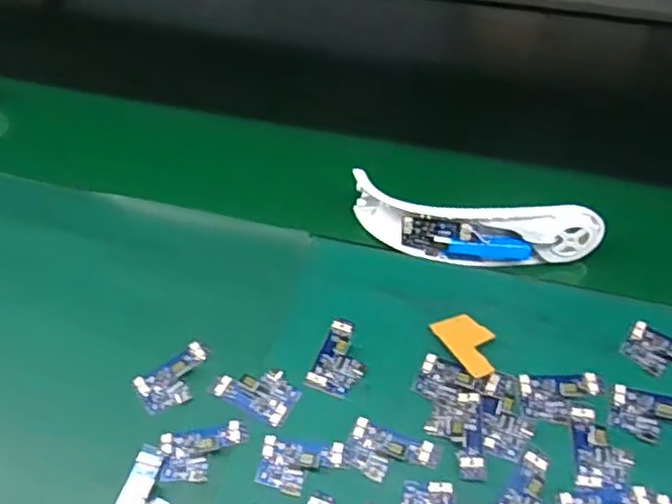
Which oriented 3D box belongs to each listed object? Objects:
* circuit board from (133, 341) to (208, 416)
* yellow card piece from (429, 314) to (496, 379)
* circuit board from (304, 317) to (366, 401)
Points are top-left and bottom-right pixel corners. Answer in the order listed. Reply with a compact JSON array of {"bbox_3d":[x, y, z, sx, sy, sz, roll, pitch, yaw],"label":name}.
[{"bbox_3d":[-0.113,0.089,0.460,0.053,0.004,0.034,-34,59,-20],"label":"circuit board"},{"bbox_3d":[0.096,0.065,0.461,0.035,0.006,0.057,-18,37,-17],"label":"yellow card piece"},{"bbox_3d":[0.005,0.074,0.464,0.035,0.010,0.057,18,57,16],"label":"circuit board"}]

